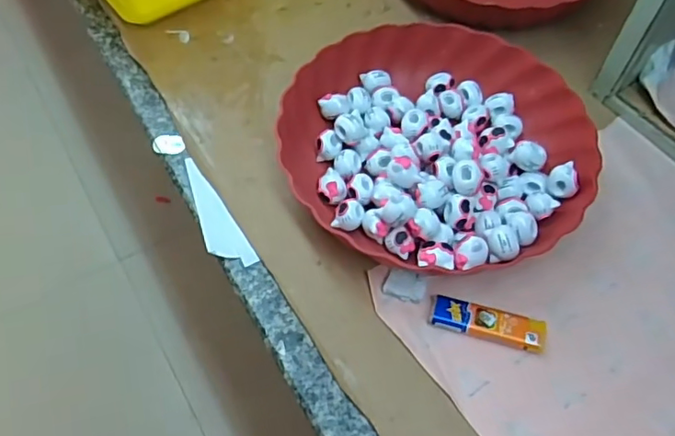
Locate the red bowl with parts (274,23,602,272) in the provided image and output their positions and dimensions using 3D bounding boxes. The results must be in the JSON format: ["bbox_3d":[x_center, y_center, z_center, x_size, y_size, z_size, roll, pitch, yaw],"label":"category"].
[{"bbox_3d":[0.084,-0.065,0.457,0.235,0.052,0.216,1,58,-1],"label":"red bowl with parts"}]

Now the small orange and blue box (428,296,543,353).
[{"bbox_3d":[0.105,0.073,0.393,0.079,0.008,0.022,14,59,7],"label":"small orange and blue box"}]

